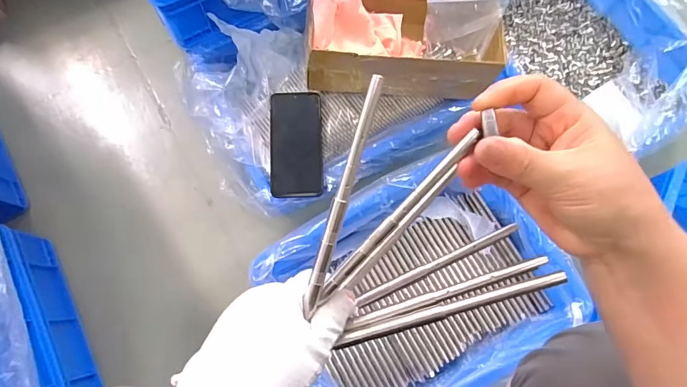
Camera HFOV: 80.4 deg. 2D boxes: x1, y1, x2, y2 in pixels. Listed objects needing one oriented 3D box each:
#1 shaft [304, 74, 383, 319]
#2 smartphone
[{"bbox_3d":[-0.002,0.005,0.236,0.008,0.005,0.144,17,103,3],"label":"shaft"},{"bbox_3d":[-0.071,-0.076,0.614,0.077,0.006,0.163,-2,75,-2],"label":"smartphone"}]

